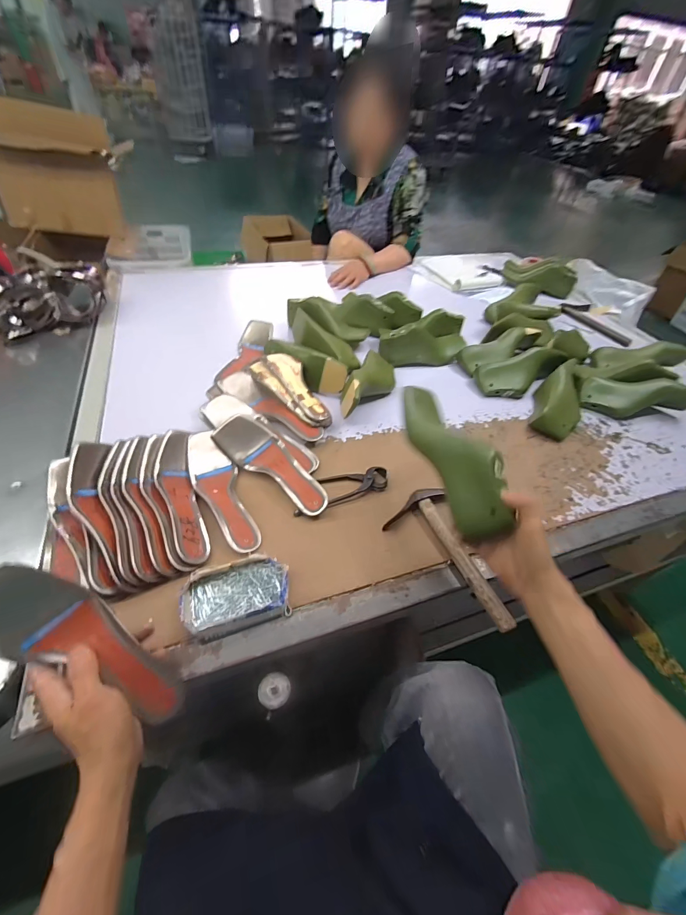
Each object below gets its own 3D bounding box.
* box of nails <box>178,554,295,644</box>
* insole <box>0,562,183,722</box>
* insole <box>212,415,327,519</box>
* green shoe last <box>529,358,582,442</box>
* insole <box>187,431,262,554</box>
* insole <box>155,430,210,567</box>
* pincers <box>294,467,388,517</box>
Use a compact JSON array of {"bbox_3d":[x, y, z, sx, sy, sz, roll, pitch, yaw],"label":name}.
[{"bbox_3d":[-0.136,0.177,0.465,0.129,0.026,0.084,-11,50,-15],"label":"box of nails"},{"bbox_3d":[-0.257,0.188,0.364,0.221,0.028,0.070,46,45,-18],"label":"insole"},{"bbox_3d":[-0.113,0.008,0.603,0.224,0.052,0.065,32,53,21],"label":"insole"},{"bbox_3d":[0.466,-0.122,0.783,0.090,0.060,0.208,21,60,12],"label":"green shoe last"},{"bbox_3d":[-0.192,0.049,0.567,0.070,0.033,0.223,-17,52,-19],"label":"insole"},{"bbox_3d":[-0.248,0.053,0.546,0.060,0.044,0.227,-13,50,-19],"label":"insole"},{"bbox_3d":[-0.004,0.048,0.606,0.170,0.014,0.057,-14,51,-17],"label":"pincers"}]

